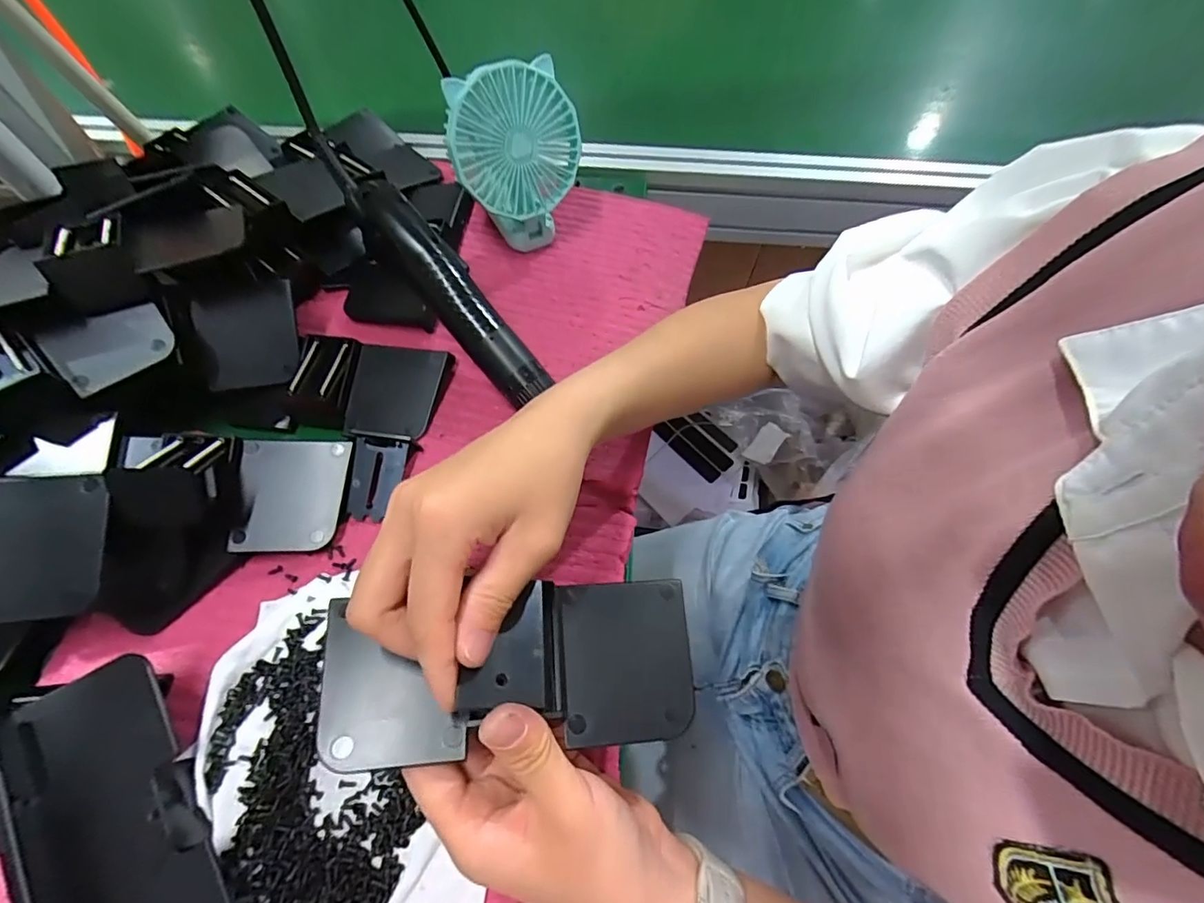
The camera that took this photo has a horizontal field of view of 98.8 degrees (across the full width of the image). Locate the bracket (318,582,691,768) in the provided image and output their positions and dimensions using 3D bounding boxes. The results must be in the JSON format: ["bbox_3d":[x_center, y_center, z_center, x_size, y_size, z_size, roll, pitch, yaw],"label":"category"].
[{"bbox_3d":[-0.036,0.094,0.225,0.159,0.027,0.071,-4,61,-13],"label":"bracket"}]

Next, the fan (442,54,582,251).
[{"bbox_3d":[-0.066,-0.224,0.408,0.097,0.131,0.051,-27,65,-14],"label":"fan"}]

